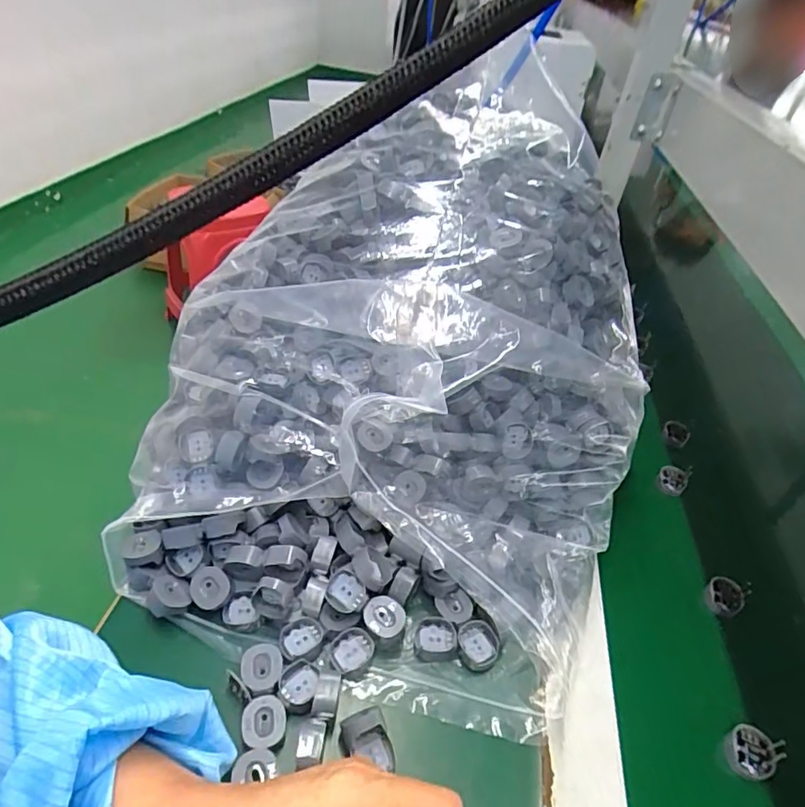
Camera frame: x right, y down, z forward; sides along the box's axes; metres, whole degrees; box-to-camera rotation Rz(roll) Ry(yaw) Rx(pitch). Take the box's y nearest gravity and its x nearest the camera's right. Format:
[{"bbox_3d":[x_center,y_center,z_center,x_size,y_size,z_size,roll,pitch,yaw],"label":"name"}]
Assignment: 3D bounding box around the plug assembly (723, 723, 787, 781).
[{"bbox_3d":[0.223,0.224,0.345,0.028,0.030,0.027,4,40,-3],"label":"plug assembly"}]

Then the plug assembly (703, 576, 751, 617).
[{"bbox_3d":[0.258,0.153,0.429,0.024,0.025,0.027,-23,49,-31],"label":"plug assembly"}]

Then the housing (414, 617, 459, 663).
[{"bbox_3d":[0.022,0.163,0.370,0.029,0.011,0.027,0,41,-8],"label":"housing"}]

